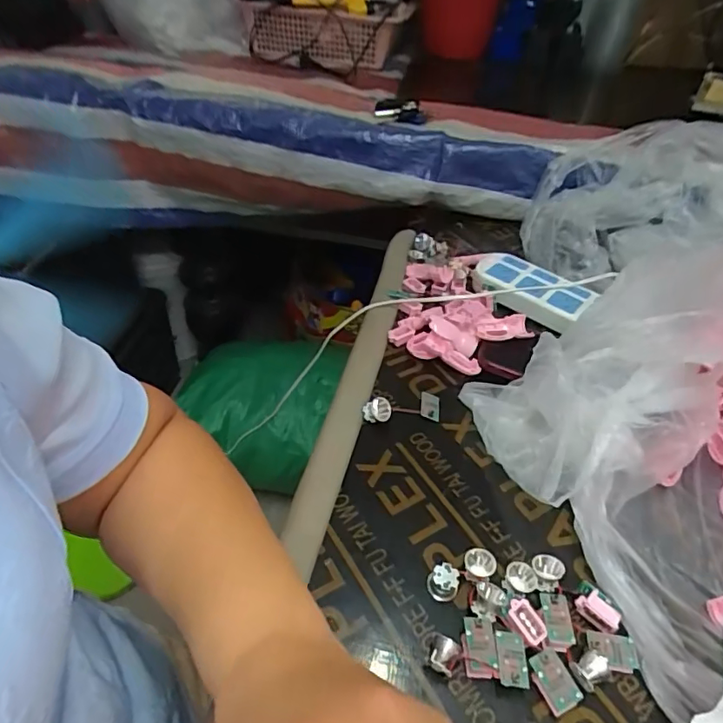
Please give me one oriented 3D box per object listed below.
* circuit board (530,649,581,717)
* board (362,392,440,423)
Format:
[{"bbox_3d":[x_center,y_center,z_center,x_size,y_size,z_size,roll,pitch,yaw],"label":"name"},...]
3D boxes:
[{"bbox_3d":[0.127,0.211,0.347,0.022,0.012,0.033,-11,46,-18],"label":"circuit board"},{"bbox_3d":[0.042,0.045,0.512,0.079,0.022,0.034,-15,47,-21],"label":"board"}]

